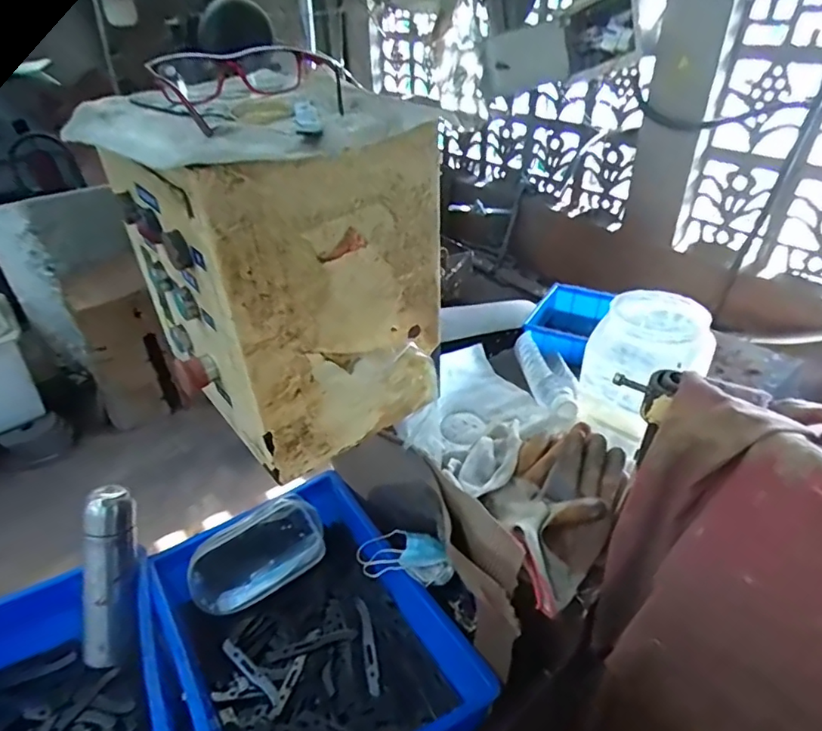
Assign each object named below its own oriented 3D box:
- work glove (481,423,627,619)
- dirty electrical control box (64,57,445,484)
[{"bbox_3d":[0.154,0.149,0.578,0.126,0.071,0.181,26,43,32],"label":"work glove"},{"bbox_3d":[-0.118,-0.082,0.492,0.218,0.285,0.191,28,43,33],"label":"dirty electrical control box"}]

